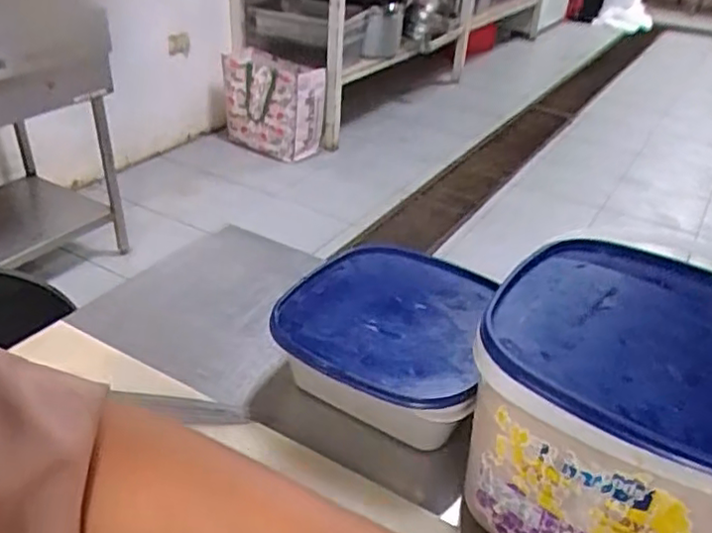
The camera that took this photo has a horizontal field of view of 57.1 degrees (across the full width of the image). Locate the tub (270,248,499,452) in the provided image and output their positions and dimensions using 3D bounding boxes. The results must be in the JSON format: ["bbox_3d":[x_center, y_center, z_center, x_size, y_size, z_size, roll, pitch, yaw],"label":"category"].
[{"bbox_3d":[0.026,0.076,0.649,0.196,0.077,0.235,11,34,12],"label":"tub"}]

